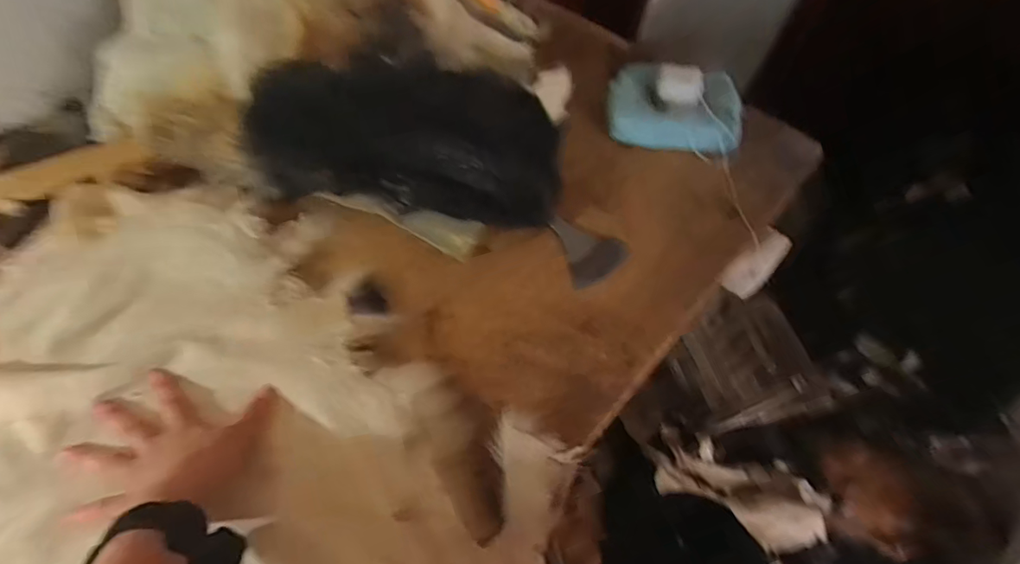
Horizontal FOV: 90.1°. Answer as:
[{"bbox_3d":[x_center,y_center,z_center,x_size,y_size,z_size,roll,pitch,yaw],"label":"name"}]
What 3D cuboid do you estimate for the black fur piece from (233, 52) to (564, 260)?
[{"bbox_3d":[-0.111,-0.164,0.580,0.344,0.130,0.177,16,59,5],"label":"black fur piece"}]

